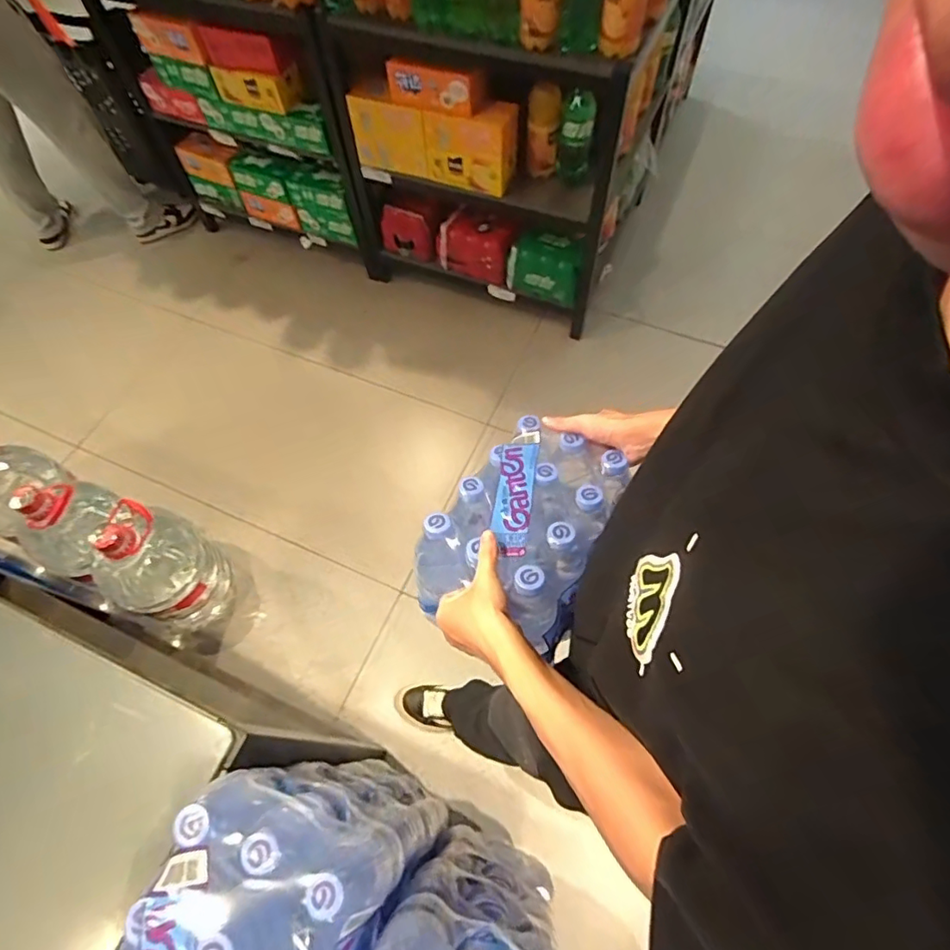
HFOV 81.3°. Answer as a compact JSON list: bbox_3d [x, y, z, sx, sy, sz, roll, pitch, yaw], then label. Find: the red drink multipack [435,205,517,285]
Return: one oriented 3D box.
[{"bbox_3d":[-0.003,-0.745,1.800,0.251,0.171,0.113,17,64,11],"label":"red drink multipack"}]

